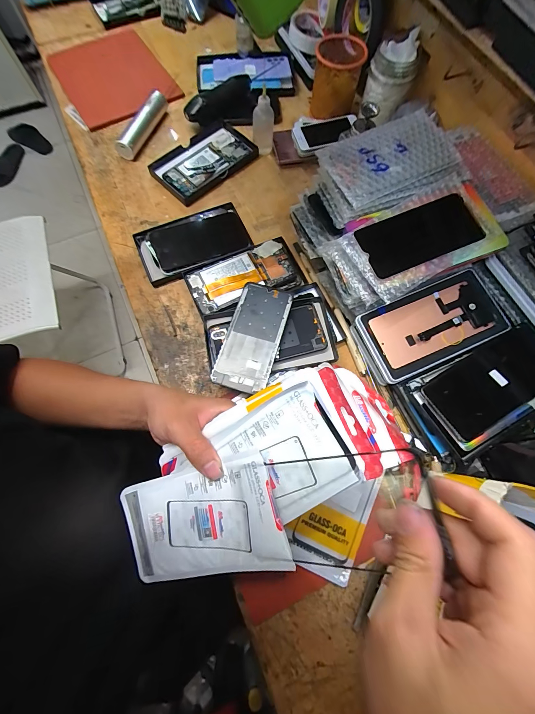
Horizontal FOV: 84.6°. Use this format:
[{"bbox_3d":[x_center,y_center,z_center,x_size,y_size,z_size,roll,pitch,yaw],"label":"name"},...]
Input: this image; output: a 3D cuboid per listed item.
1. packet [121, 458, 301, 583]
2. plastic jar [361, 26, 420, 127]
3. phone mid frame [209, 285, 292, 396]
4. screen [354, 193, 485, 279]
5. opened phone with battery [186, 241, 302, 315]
[{"bbox_3d":[-0.065,0.154,0.274,0.171,0.012,0.092,-24,74,21],"label":"packet"},{"bbox_3d":[0.203,-0.464,0.494,0.067,0.090,0.068,0,72,-1],"label":"plastic jar"},{"bbox_3d":[-0.019,-0.030,0.407,0.074,0.006,0.154,16,74,5],"label":"phone mid frame"},{"bbox_3d":[0.188,-0.151,0.363,0.146,0.004,0.071,-22,78,-4],"label":"screen"},{"bbox_3d":[-0.036,-0.124,0.459,0.165,0.008,0.082,-24,84,-11],"label":"opened phone with battery"}]

